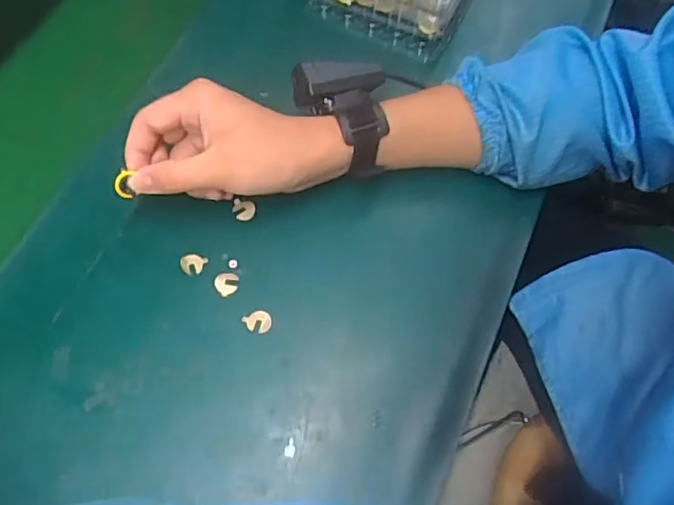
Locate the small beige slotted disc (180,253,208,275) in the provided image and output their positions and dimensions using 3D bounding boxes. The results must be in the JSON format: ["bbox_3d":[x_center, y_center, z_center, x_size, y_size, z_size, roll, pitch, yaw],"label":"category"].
[{"bbox_3d":[-0.111,0.009,0.446,0.020,0.004,0.017,17,79,4],"label":"small beige slotted disc"}]

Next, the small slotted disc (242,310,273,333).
[{"bbox_3d":[-0.058,0.051,0.424,0.018,0.004,0.018,0,63,-1],"label":"small slotted disc"}]

